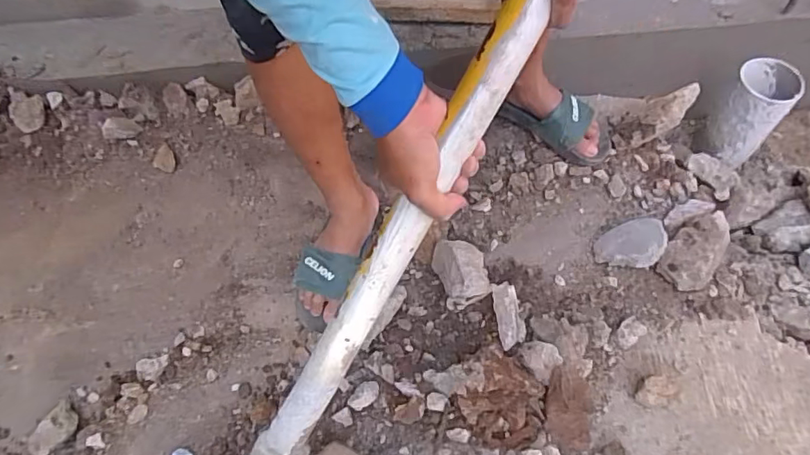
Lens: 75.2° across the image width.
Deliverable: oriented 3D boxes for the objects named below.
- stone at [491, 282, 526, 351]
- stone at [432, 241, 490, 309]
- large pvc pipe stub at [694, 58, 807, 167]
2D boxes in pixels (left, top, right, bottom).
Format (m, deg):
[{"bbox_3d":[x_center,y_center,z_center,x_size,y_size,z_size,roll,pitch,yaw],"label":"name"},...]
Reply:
[{"bbox_3d":[0.153,0.132,0.774,0.044,0.051,0.089,-9,59,-1],"label":"stone"},{"bbox_3d":[0.090,0.067,0.819,0.075,0.060,0.116,-15,59,-5],"label":"stone"},{"bbox_3d":[0.690,-0.227,1.072,0.126,0.185,0.130,37,68,23],"label":"large pvc pipe stub"}]

